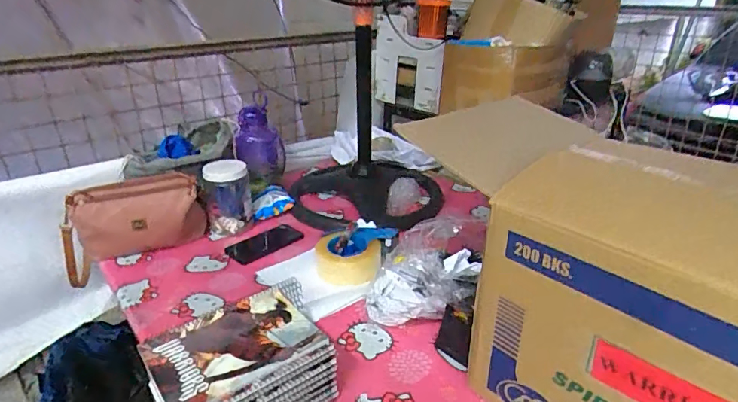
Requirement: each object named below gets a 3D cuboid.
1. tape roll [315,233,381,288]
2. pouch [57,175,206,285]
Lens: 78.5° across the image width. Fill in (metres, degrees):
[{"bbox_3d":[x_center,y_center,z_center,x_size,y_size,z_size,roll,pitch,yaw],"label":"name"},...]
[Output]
[{"bbox_3d":[-0.043,0.116,0.904,0.125,0.059,0.125,-1,25,0],"label":"tape roll"},{"bbox_3d":[-0.490,0.048,0.940,0.272,0.157,0.089,-13,28,-25],"label":"pouch"}]

